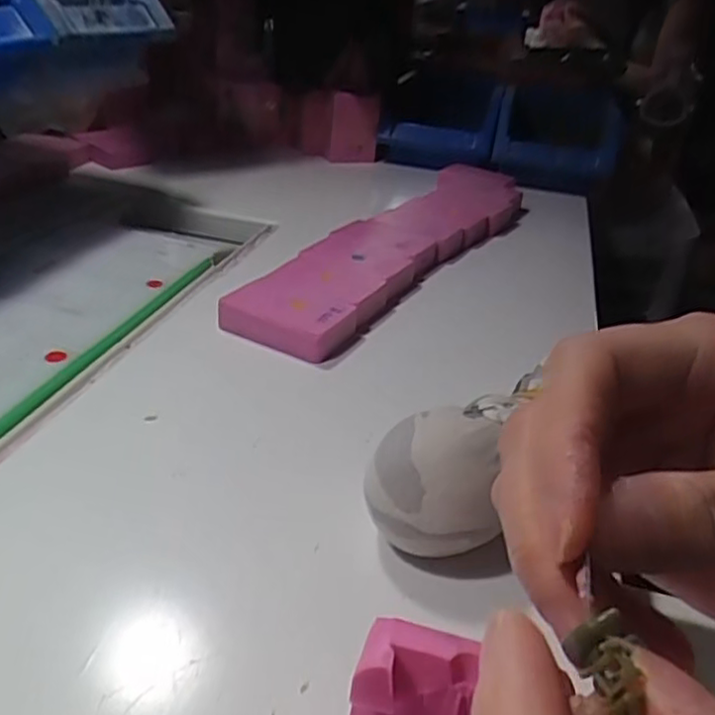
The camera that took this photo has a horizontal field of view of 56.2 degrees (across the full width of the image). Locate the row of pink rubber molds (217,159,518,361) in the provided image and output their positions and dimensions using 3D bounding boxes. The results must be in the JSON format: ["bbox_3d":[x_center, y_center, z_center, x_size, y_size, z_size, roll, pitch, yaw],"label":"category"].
[{"bbox_3d":[0.044,-0.092,0.521,0.081,0.028,0.379,19,35,22],"label":"row of pink rubber molds"}]

